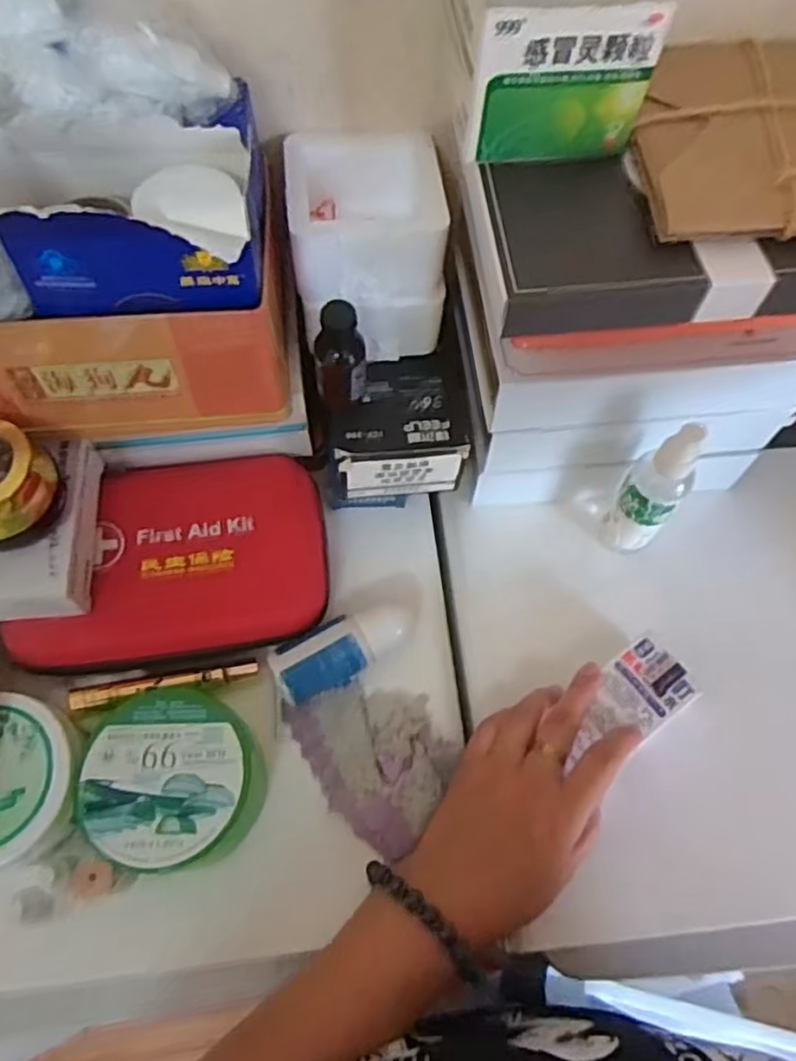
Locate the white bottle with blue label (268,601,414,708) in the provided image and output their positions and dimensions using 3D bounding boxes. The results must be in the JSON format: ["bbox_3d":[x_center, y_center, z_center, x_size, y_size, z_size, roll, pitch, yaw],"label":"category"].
[{"bbox_3d":[-0.036,0.076,0.453,0.097,0.035,0.039,-27,68,-12],"label":"white bottle with blue label"}]

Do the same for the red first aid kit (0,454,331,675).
[{"bbox_3d":[-0.151,0.022,0.469,0.203,0.043,0.127,-9,65,-5],"label":"red first aid kit"}]

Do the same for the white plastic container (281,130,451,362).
[{"bbox_3d":[-0.019,-0.179,0.439,0.091,0.099,0.107,-6,65,-3],"label":"white plastic container"}]

